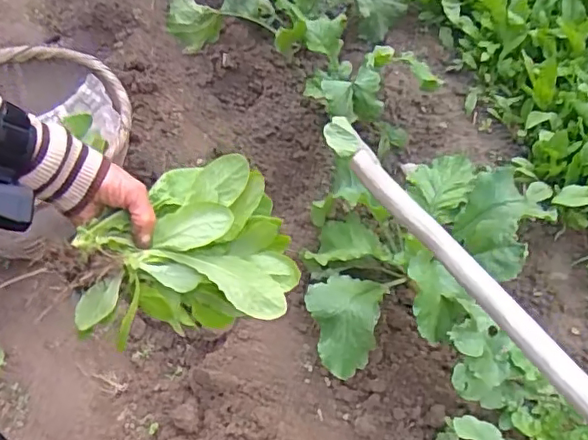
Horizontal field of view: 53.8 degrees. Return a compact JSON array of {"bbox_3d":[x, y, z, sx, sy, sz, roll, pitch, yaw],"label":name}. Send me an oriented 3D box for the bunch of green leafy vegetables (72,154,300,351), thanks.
[{"bbox_3d":[-0.099,0.034,0.549,0.185,0.139,0.129,-10,52,-2],"label":"bunch of green leafy vegetables"}]

